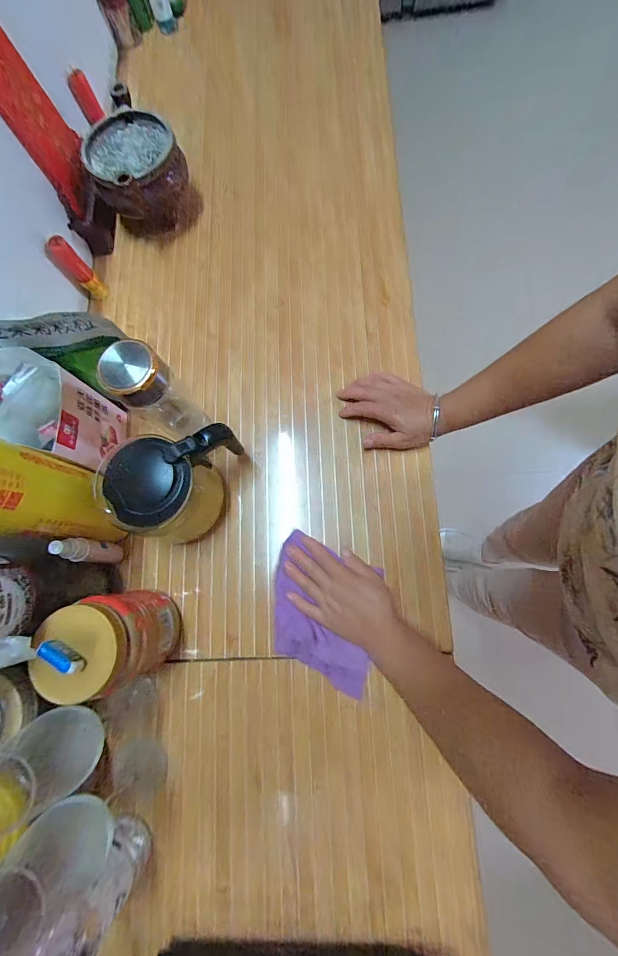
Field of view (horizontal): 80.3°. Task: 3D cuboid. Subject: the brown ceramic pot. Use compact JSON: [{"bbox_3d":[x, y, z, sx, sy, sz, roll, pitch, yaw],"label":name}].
[{"bbox_3d":[-0.271,-0.492,0.608,0.139,0.117,0.152,-1,77,4],"label":"brown ceramic pot"}]

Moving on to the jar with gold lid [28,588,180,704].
[{"bbox_3d":[-0.221,0.181,0.424,0.088,0.159,0.103,-2,77,3],"label":"jar with gold lid"}]

